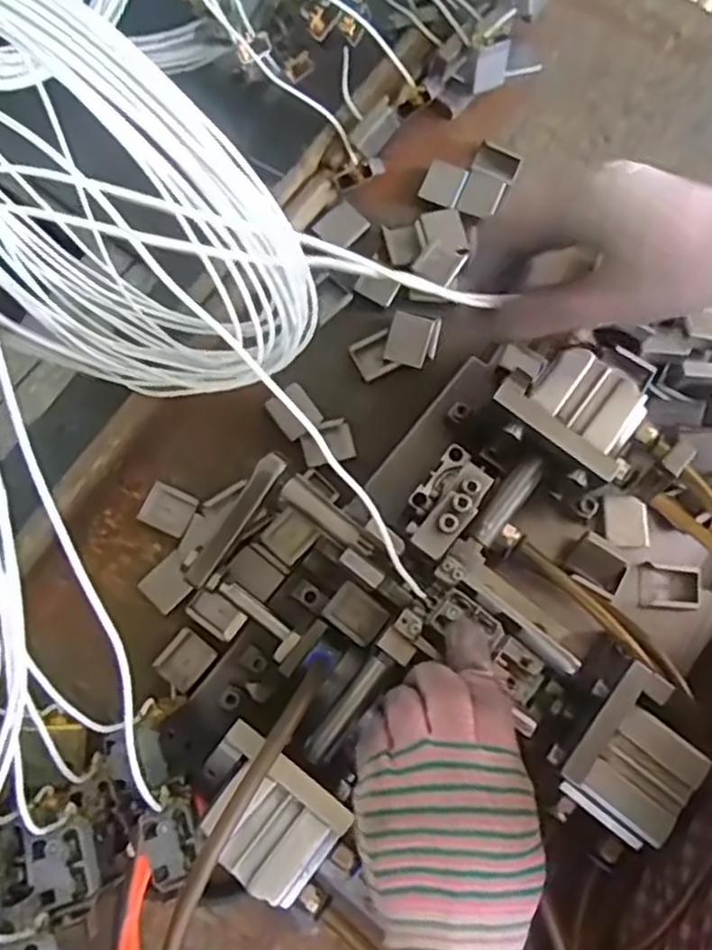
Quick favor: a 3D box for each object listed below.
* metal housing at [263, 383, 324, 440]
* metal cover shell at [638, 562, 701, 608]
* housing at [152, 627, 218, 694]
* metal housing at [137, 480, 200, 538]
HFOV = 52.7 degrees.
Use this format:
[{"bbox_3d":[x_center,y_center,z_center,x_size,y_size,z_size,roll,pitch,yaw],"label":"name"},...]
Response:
[{"bbox_3d":[-0.039,-0.040,0.454,0.027,0.008,0.030,-38,81,-9],"label":"metal housing"},{"bbox_3d":[0.190,0.068,0.435,0.034,0.012,0.025,6,77,0],"label":"metal cover shell"},{"bbox_3d":[-0.100,0.109,0.423,0.026,0.011,0.029,40,80,7],"label":"housing"},{"bbox_3d":[-0.114,0.021,0.440,0.029,0.007,0.027,27,78,5],"label":"metal housing"}]

